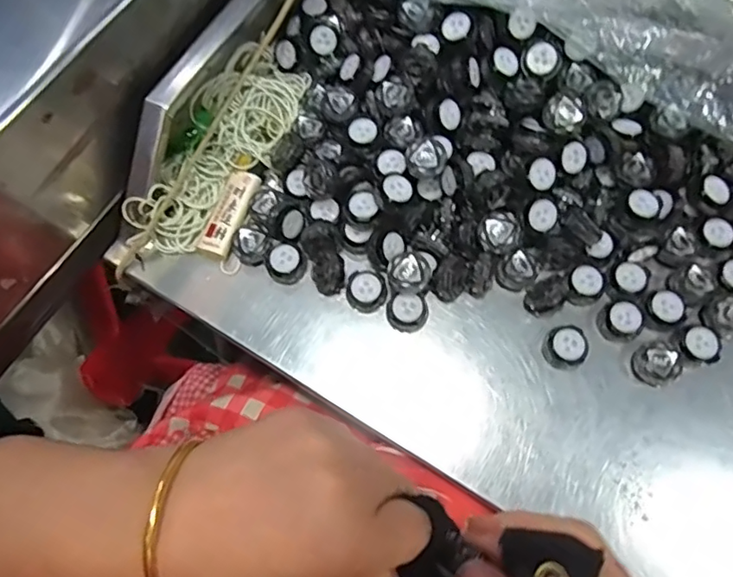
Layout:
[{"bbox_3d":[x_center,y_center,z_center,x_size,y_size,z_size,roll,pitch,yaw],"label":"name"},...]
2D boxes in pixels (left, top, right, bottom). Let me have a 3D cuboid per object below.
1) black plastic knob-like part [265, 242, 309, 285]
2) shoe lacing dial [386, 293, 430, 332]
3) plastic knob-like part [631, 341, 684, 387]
[{"bbox_3d":[-0.056,-0.017,0.381,0.026,0.014,0.028,0,72,1],"label":"black plastic knob-like part"},{"bbox_3d":[0.027,0.017,0.367,0.027,0.010,0.024,2,72,2],"label":"shoe lacing dial"},{"bbox_3d":[0.188,0.048,0.355,0.026,0.015,0.025,35,76,12],"label":"plastic knob-like part"}]

